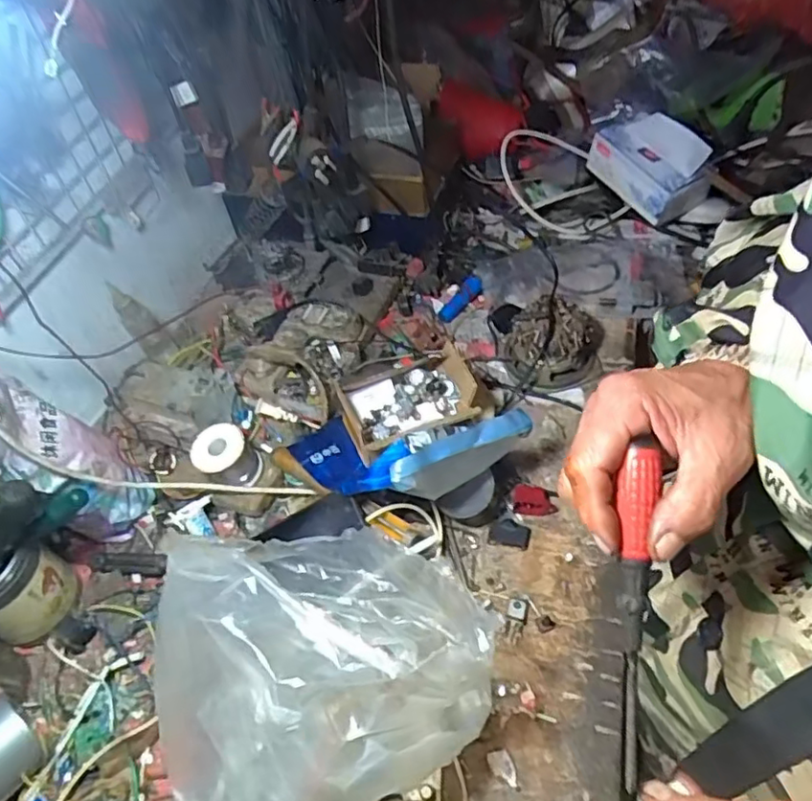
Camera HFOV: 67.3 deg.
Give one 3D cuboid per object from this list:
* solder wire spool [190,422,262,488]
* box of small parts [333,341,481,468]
[{"bbox_3d":[-0.172,0.057,0.589,0.055,0.055,0.048,-27,55,-16],"label":"solder wire spool"},{"bbox_3d":[0.003,0.002,0.588,0.125,0.060,0.075,-17,53,-9],"label":"box of small parts"}]

